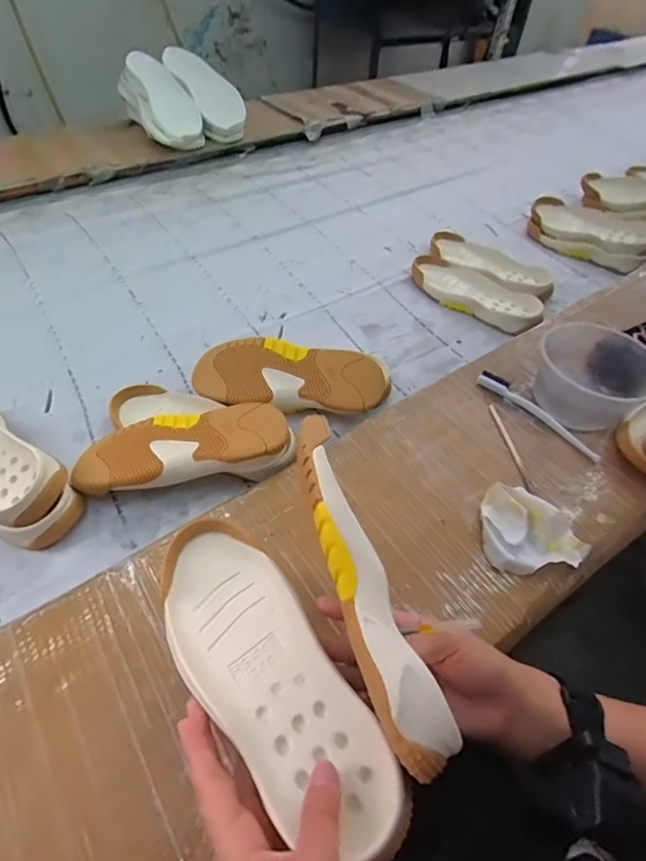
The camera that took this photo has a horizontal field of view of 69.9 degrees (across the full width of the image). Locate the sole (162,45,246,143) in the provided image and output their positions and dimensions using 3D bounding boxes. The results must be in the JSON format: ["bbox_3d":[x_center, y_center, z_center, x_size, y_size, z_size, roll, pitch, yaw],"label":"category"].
[{"bbox_3d":[-0.286,-0.822,1.116,0.113,0.050,0.284,-34,82,0],"label":"sole"}]

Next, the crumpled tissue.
[{"bbox_3d":[0.205,0.098,0.466,0.092,0.028,0.086,-5,52,-7],"label":"crumpled tissue"}]

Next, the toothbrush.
[{"bbox_3d":[0.265,-0.023,0.569,0.021,0.016,0.167,-35,61,-27],"label":"toothbrush"}]

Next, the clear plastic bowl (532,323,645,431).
[{"bbox_3d":[0.331,-0.062,0.571,0.150,0.078,0.128,33,57,22],"label":"clear plastic bowl"}]

